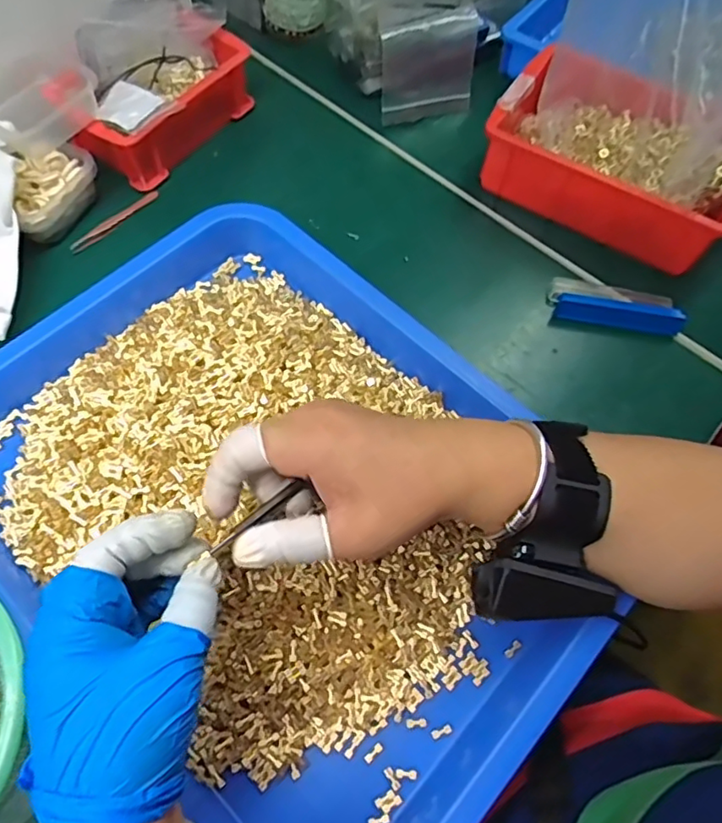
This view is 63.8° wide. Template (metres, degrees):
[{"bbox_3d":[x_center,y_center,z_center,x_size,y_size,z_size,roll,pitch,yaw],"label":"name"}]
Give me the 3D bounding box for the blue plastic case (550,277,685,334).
[{"bbox_3d":[0.192,-0.084,0.436,0.090,0.018,0.040,10,64,1],"label":"blue plastic case"}]

